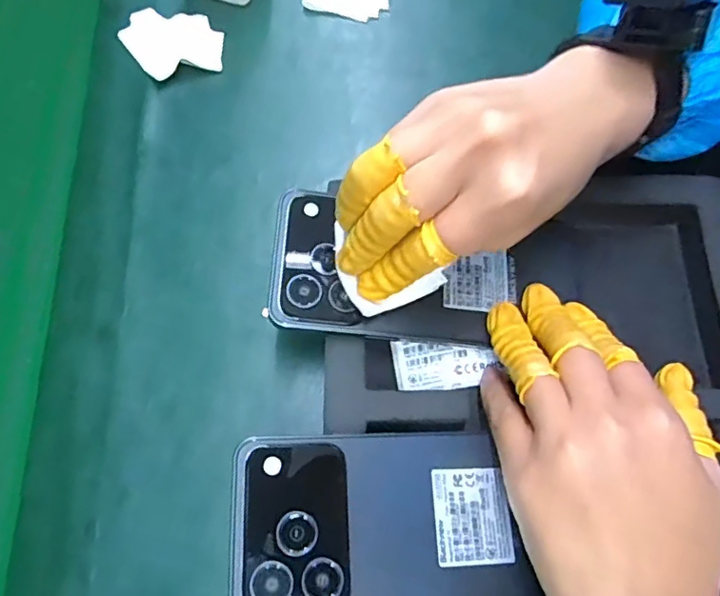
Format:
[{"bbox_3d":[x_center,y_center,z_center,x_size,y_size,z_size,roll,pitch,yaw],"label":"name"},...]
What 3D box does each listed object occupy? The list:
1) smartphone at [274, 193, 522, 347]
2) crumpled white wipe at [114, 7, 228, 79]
[{"bbox_3d":[0.018,-0.011,0.289,0.125,0.008,0.070,12,69,-8],"label":"smartphone"},{"bbox_3d":[-0.127,-0.175,0.385,0.060,0.008,0.061,-24,71,-10],"label":"crumpled white wipe"}]

